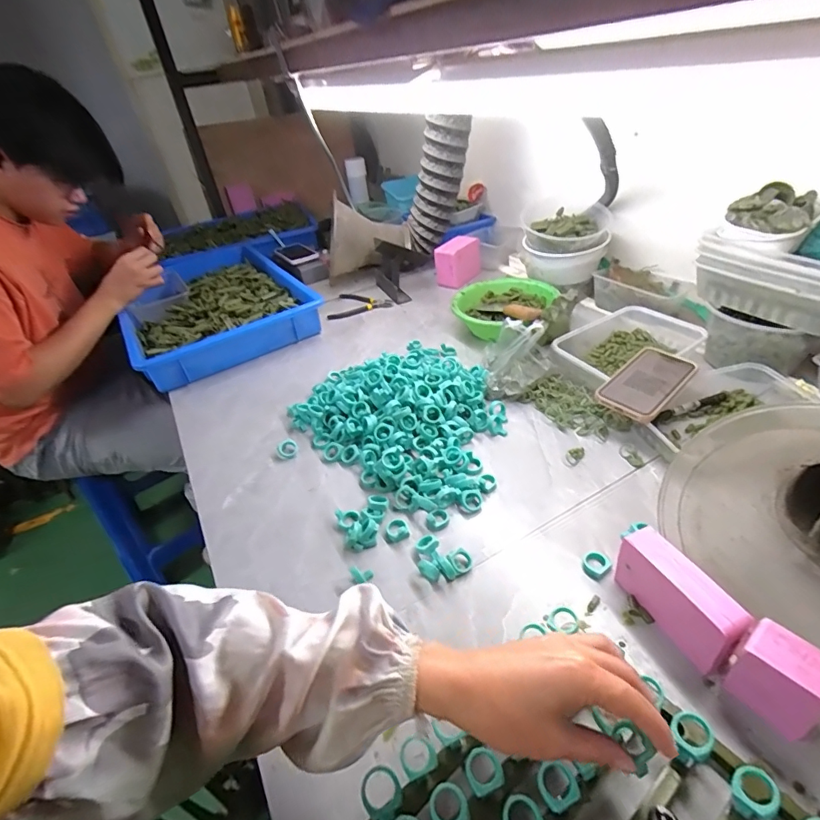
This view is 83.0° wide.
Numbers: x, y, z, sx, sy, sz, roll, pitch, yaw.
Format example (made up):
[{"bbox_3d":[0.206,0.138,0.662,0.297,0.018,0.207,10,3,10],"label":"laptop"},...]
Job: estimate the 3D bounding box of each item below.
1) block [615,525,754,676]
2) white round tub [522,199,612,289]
[{"bbox_3d":[0.236,0.168,0.414,0.035,0.070,0.106,-19,38,-15],"label":"block"},{"bbox_3d":[0.313,-0.339,0.944,0.167,0.130,0.136,6,40,19],"label":"white round tub"}]

